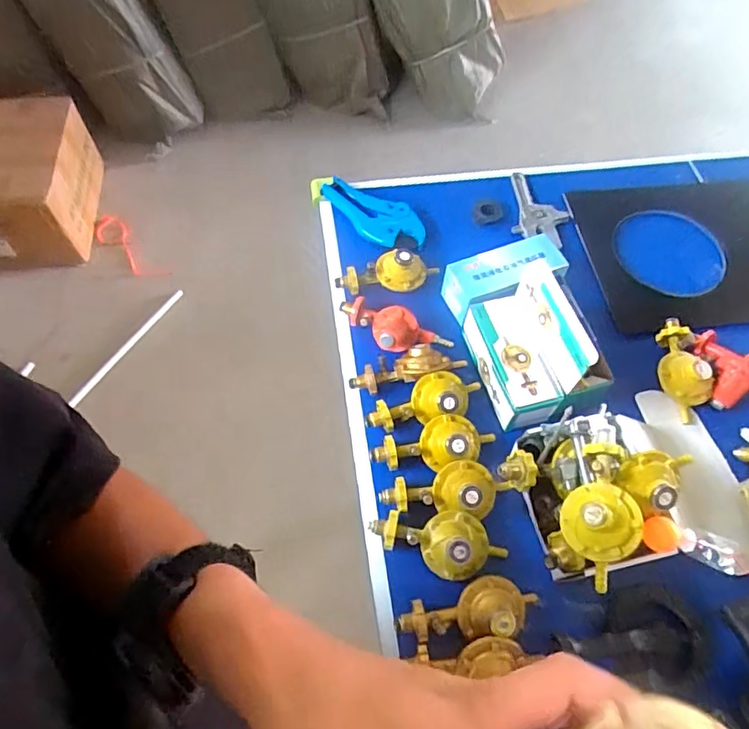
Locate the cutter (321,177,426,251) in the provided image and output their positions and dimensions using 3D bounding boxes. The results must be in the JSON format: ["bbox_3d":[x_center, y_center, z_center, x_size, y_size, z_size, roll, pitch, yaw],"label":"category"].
[{"bbox_3d":[0.000,-0.283,0.965,0.200,0.027,0.095,40,67,19],"label":"cutter"}]

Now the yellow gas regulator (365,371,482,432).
[{"bbox_3d":[0.074,0.051,0.762,0.172,0.048,0.063,-9,61,-7],"label":"yellow gas regulator"}]

